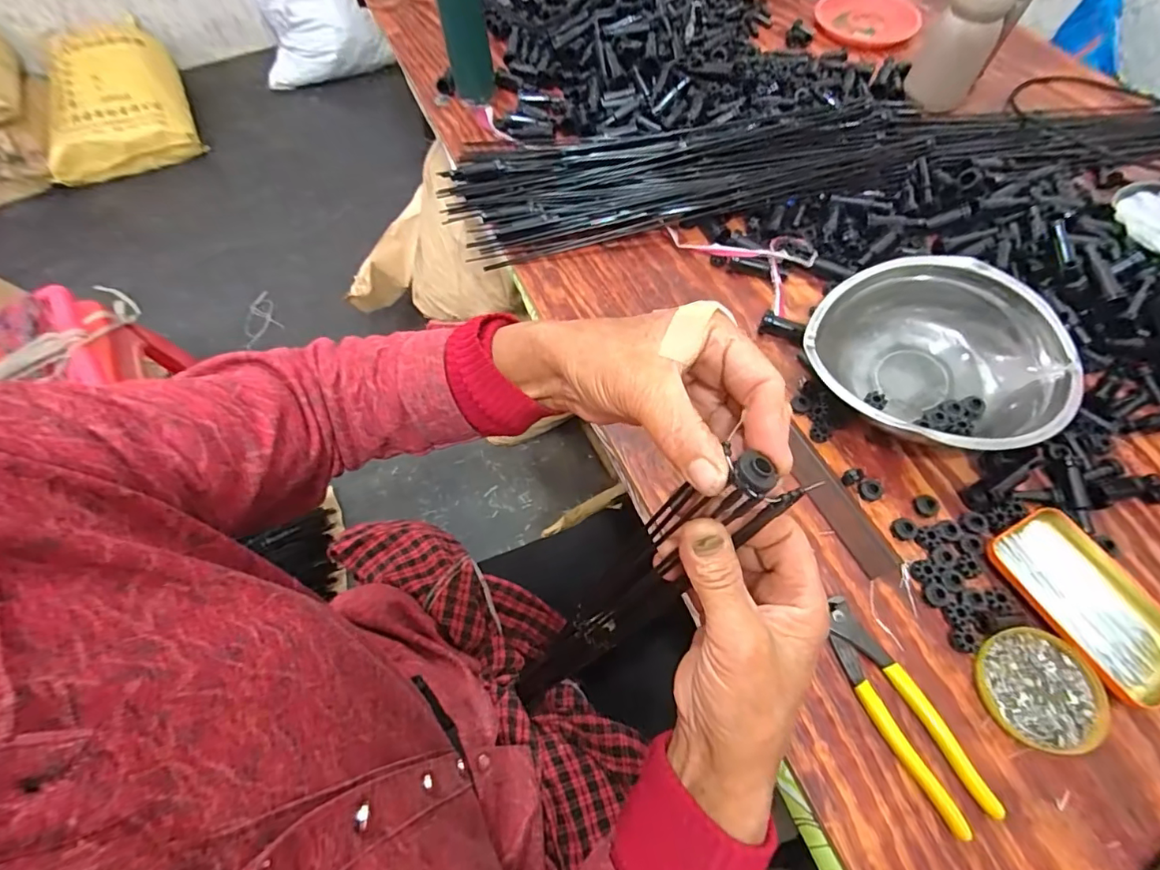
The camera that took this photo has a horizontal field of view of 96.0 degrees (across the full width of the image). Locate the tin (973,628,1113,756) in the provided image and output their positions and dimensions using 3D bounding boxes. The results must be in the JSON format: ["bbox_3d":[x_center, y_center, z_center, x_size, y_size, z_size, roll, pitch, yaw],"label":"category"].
[{"bbox_3d":[0.347,0.191,0.394,0.085,0.014,0.081,-1,63,1],"label":"tin"}]

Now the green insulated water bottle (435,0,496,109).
[{"bbox_3d":[-0.155,-0.541,0.686,0.058,0.179,0.053,0,63,2],"label":"green insulated water bottle"}]

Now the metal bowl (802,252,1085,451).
[{"bbox_3d":[0.320,-0.062,0.482,0.192,0.090,0.190,-1,63,1],"label":"metal bowl"}]

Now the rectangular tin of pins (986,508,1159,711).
[{"bbox_3d":[0.403,0.129,0.412,0.079,0.016,0.139,-27,65,-12],"label":"rectangular tin of pins"}]

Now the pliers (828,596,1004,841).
[{"bbox_3d":[0.235,0.200,0.387,0.041,0.012,0.160,-24,64,-10],"label":"pliers"}]

